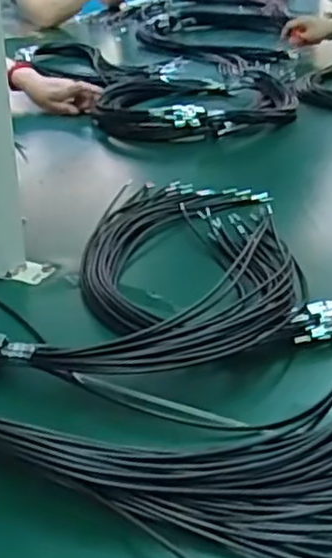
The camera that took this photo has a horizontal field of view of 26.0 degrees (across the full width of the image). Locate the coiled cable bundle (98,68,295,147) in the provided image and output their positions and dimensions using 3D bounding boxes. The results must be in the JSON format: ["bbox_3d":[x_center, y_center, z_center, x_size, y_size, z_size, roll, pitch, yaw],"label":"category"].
[{"bbox_3d":[0.058,-0.339,1.331,0.363,0.049,0.367,-1,29,0],"label":"coiled cable bundle"}]

